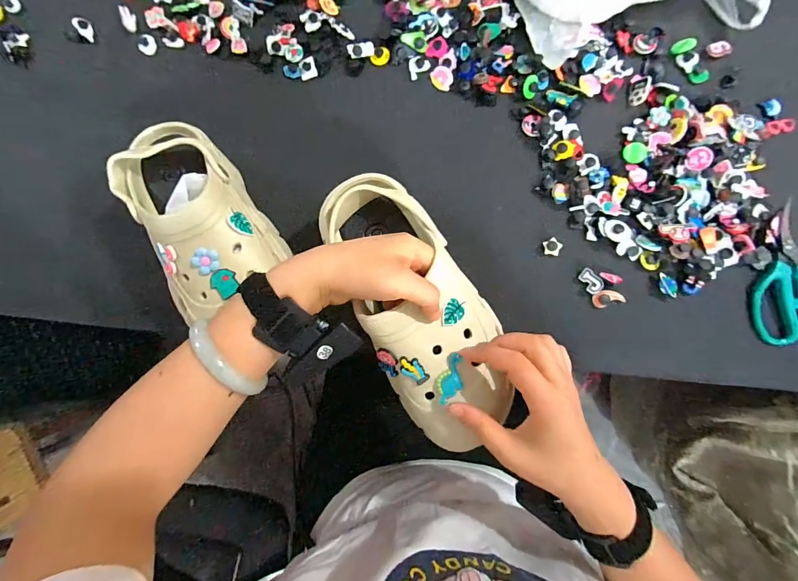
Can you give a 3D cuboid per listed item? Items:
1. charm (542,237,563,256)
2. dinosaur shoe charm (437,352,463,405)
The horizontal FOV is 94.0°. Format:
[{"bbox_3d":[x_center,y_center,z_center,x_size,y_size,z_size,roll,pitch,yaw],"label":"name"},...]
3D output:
[{"bbox_3d":[0.167,-0.047,0.405,0.018,0.009,0.019,-11,81,0],"label":"charm"},{"bbox_3d":[0.042,0.073,0.314,0.021,0.008,0.039,-6,86,-12],"label":"dinosaur shoe charm"}]

